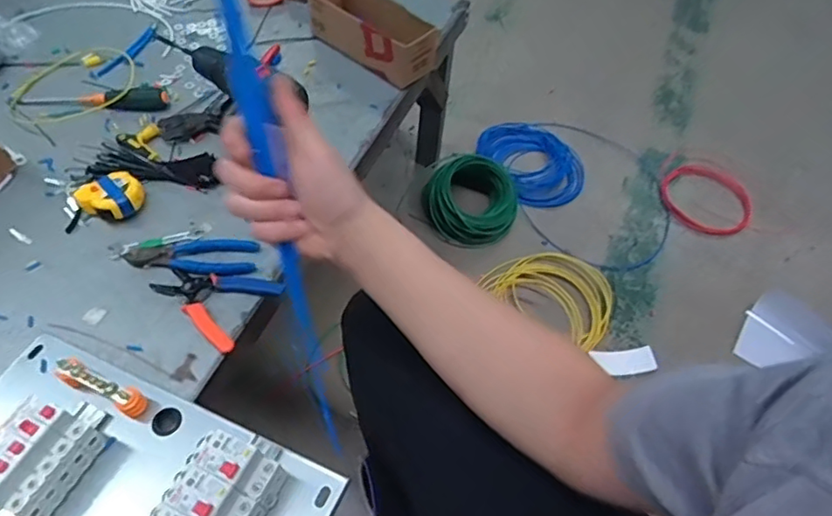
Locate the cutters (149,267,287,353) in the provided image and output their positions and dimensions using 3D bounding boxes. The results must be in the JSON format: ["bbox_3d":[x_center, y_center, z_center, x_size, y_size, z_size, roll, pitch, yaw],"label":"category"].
[{"bbox_3d":[-0.240,0.039,0.707,0.140,0.014,0.108,36,61,21],"label":"cutters"}]

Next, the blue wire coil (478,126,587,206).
[{"bbox_3d":[0.301,-0.252,1.504,0.297,0.067,0.268,43,45,14],"label":"blue wire coil"}]

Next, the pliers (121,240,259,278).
[{"bbox_3d":[-0.289,-0.002,0.732,0.162,0.012,0.063,-1,55,-3],"label":"pliers"}]

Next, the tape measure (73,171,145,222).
[{"bbox_3d":[-0.413,-0.083,0.770,0.080,0.032,0.070,-27,60,-20],"label":"tape measure"}]

